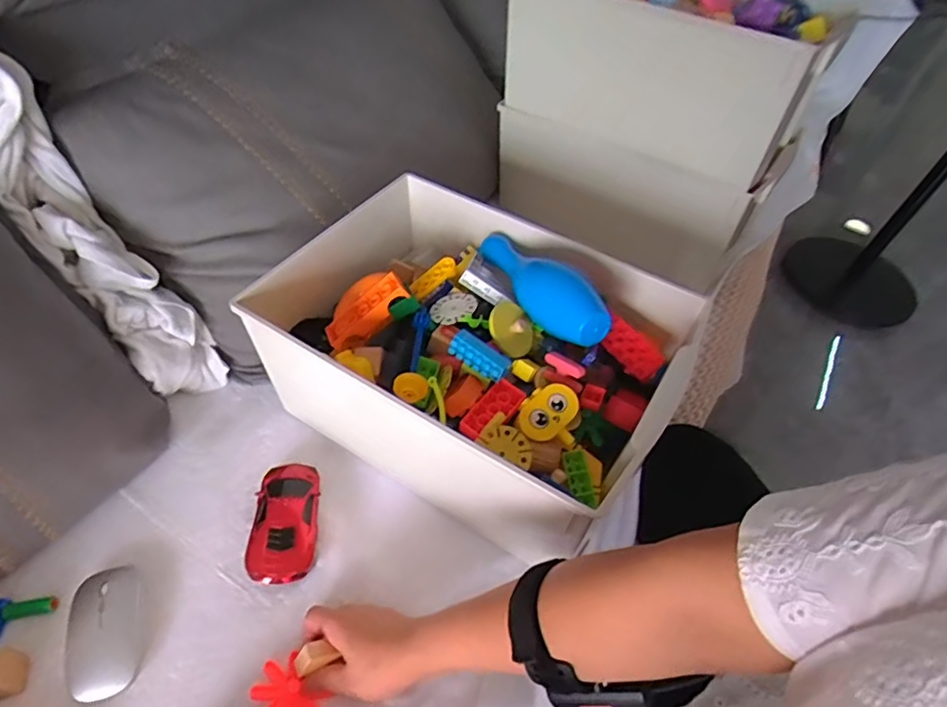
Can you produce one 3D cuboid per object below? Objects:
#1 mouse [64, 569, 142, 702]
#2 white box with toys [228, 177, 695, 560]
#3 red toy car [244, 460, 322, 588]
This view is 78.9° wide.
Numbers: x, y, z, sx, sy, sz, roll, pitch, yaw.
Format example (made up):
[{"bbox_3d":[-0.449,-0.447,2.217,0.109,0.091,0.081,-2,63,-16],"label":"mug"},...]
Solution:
[{"bbox_3d":[-0.327,0.243,0.506,0.056,0.021,0.107,-11,51,-16],"label":"mouse"},{"bbox_3d":[-0.007,0.007,0.641,0.413,0.187,0.292,27,51,17],"label":"white box with toys"},{"bbox_3d":[-0.192,0.169,0.592,0.060,0.027,0.131,-1,48,-7],"label":"red toy car"}]

